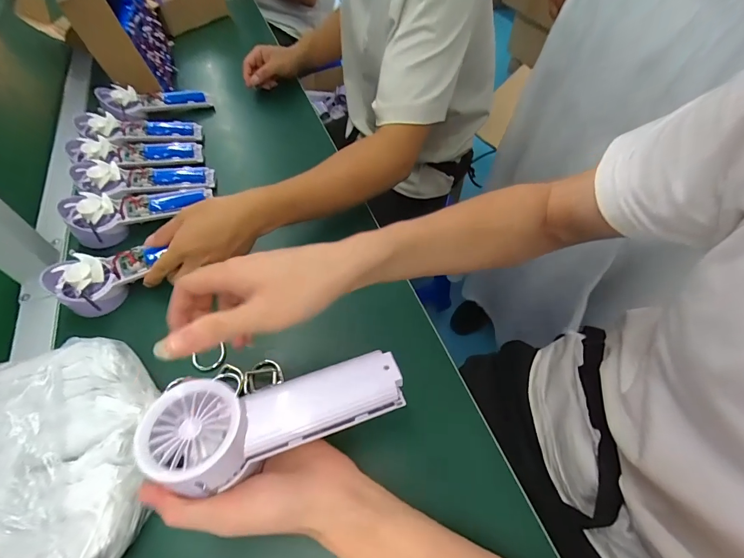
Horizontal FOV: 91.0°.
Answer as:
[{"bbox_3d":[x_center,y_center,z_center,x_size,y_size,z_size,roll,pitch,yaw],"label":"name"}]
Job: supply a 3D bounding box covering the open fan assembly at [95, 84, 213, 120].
[{"bbox_3d":[-0.376,-0.310,0.643,0.171,0.033,0.067,-14,54,-24],"label":"open fan assembly"}]

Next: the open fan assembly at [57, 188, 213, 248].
[{"bbox_3d":[-0.305,-0.096,0.482,0.163,0.047,0.056,-21,56,-13],"label":"open fan assembly"}]

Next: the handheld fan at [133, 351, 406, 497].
[{"bbox_3d":[-0.062,0.094,0.255,0.168,0.035,0.060,-10,54,-18],"label":"handheld fan"}]

